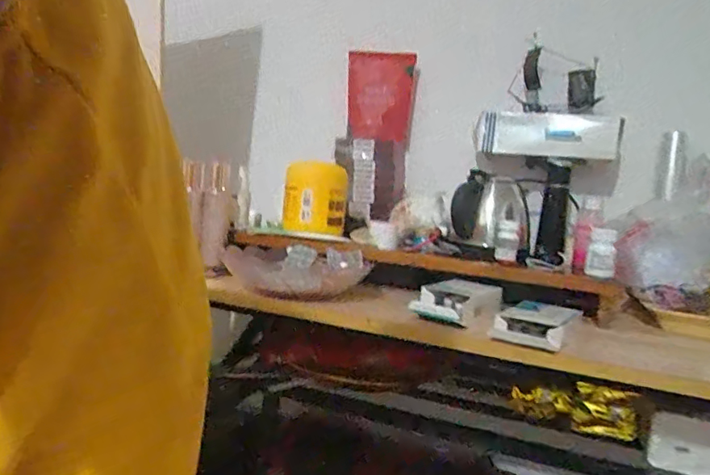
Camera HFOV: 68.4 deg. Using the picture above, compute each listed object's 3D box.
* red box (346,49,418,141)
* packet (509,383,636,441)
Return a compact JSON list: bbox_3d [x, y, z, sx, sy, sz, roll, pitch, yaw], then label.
[{"bbox_3d":[0.051,-0.304,1.120,0.140,0.183,0.027,6,5,11],"label":"red box"},{"bbox_3d":[0.308,0.246,0.756,0.174,0.075,0.030,-7,-4,38],"label":"packet"}]

